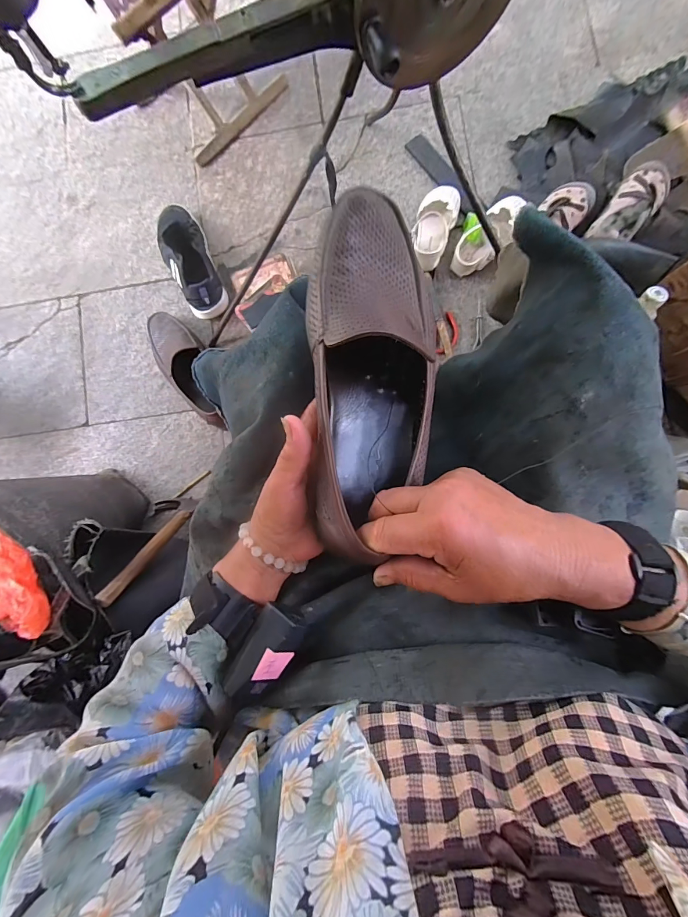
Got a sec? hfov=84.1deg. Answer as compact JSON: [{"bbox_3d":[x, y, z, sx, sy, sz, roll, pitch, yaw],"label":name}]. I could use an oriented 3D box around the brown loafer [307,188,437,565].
[{"bbox_3d":[0.014,-0.065,0.302,0.097,0.090,0.275,3,83,-17],"label":"brown loafer"}]

